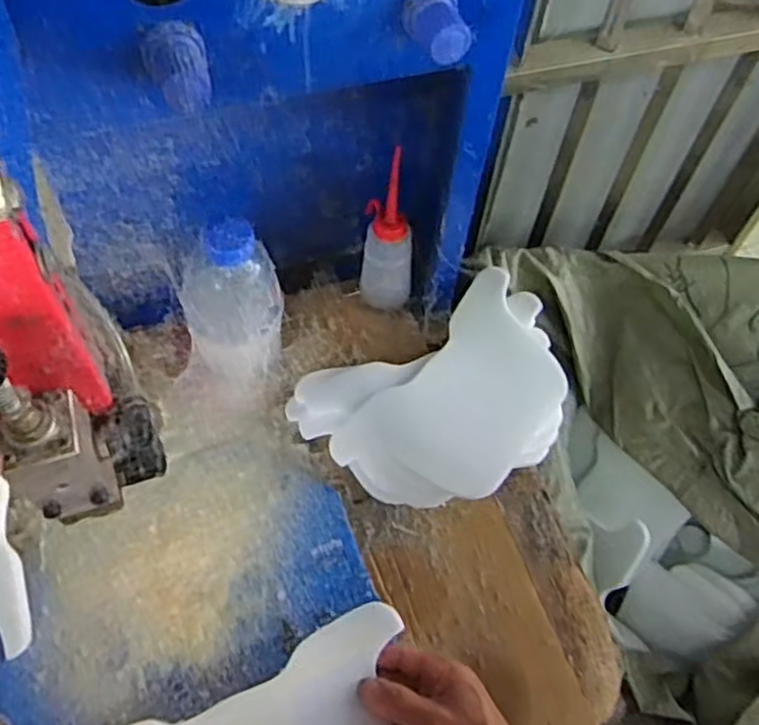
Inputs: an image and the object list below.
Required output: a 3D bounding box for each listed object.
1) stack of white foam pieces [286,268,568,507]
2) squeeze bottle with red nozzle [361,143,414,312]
[{"bbox_3d":[0.067,0.035,0.667,0.256,0.062,0.170,-25,64,-18],"label":"stack of white foam pieces"},{"bbox_3d":[0.011,-0.119,0.684,0.050,0.180,0.042,9,59,0],"label":"squeeze bottle with red nozzle"}]

